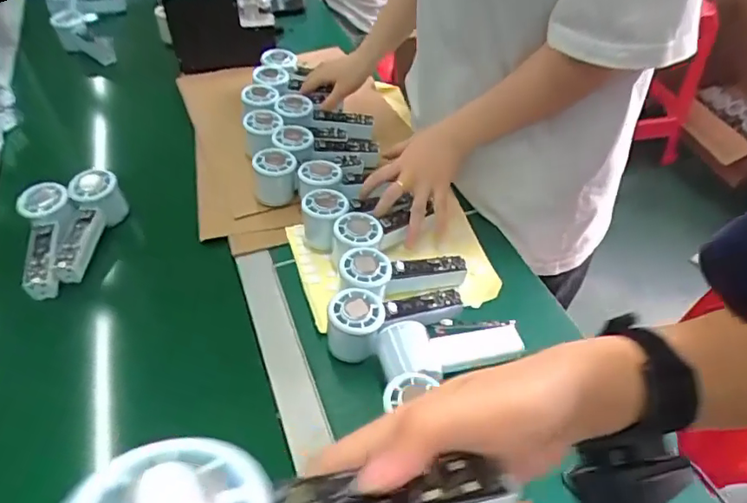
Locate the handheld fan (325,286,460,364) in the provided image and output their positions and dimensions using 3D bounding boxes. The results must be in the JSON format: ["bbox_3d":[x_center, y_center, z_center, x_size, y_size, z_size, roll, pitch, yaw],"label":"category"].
[{"bbox_3d":[0.024,0.064,0.564,0.151,0.050,0.061,-17,49,-15],"label":"handheld fan"}]

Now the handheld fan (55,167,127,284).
[{"bbox_3d":[-0.357,-0.028,0.672,0.051,0.061,0.148,4,60,4],"label":"handheld fan"}]

